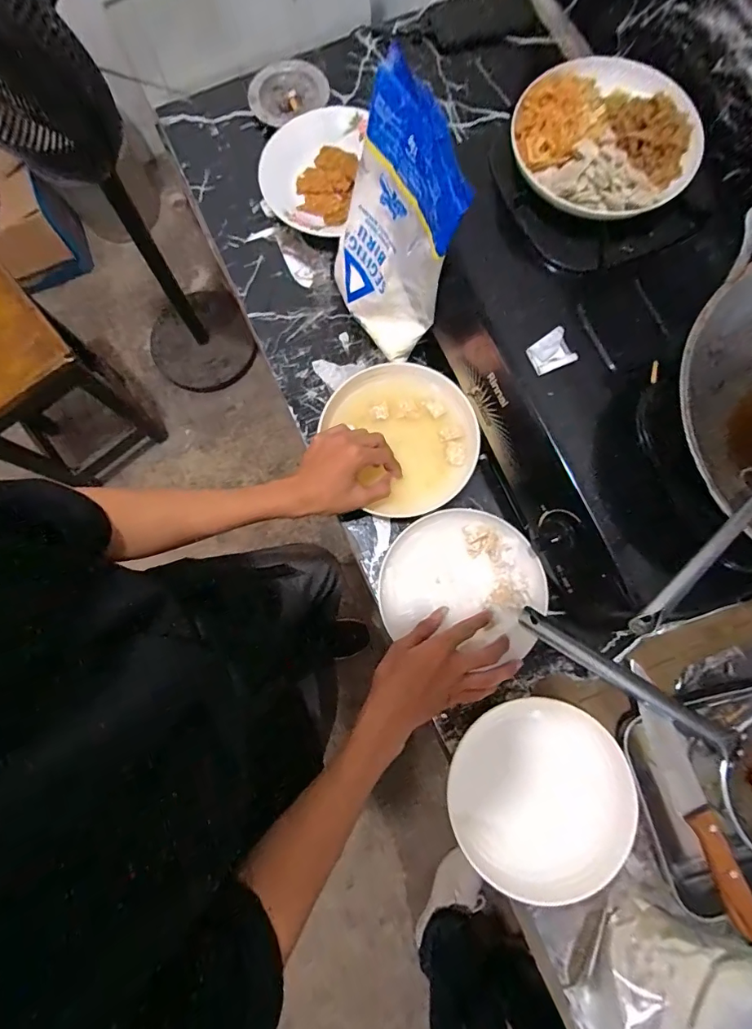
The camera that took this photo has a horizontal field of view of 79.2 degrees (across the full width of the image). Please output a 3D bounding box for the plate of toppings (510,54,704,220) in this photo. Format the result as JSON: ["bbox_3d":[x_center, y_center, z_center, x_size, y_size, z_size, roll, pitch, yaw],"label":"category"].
[{"bbox_3d":[0.239,-0.386,0.462,0.176,0.025,0.175,0,79,1],"label":"plate of toppings"}]

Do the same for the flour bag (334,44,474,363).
[{"bbox_3d":[0.014,-0.293,0.488,0.099,0.223,0.152,-23,80,-3],"label":"flour bag"}]

